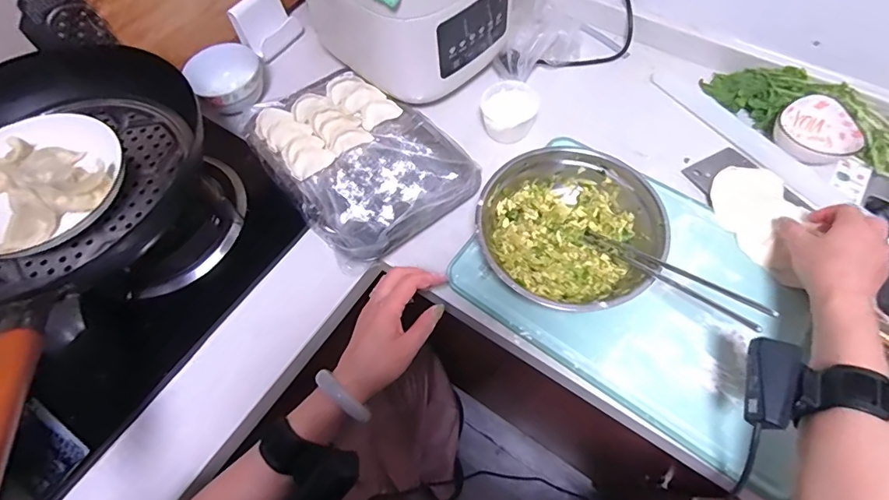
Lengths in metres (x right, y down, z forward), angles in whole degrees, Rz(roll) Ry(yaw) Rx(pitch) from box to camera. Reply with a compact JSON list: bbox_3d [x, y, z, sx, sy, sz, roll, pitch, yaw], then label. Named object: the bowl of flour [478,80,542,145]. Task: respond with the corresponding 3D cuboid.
[{"bbox_3d":[0.090,-0.191,0.614,0.068,0.048,0.073,-1,63,3],"label":"bowl of flour"}]

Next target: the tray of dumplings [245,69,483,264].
[{"bbox_3d":[-0.113,-0.130,0.595,0.206,0.032,0.285,-36,66,-14],"label":"tray of dumplings"}]

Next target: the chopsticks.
[{"bbox_3d":[0.219,0.020,0.450,0.026,0.014,0.196,-37,40,-14],"label":"chopsticks"}]

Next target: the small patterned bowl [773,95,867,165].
[{"bbox_3d":[0.470,-0.148,0.566,0.071,0.039,0.092,-42,68,-16],"label":"small patterned bowl"}]

